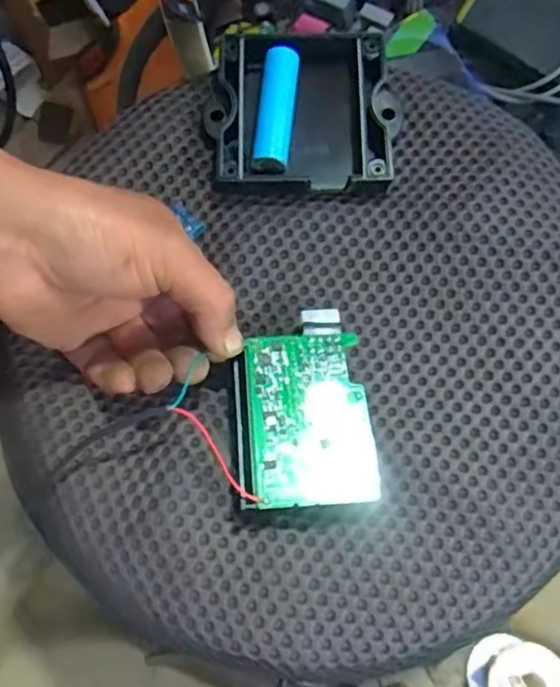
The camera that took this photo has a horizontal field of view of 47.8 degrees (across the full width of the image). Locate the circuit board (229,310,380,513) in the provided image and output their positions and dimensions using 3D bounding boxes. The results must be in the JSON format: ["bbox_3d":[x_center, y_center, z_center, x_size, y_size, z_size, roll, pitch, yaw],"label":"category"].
[{"bbox_3d":[0.009,0.027,0.281,0.058,0.011,0.088,-4,70,-2],"label":"circuit board"}]

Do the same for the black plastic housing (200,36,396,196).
[{"bbox_3d":[0.012,-0.123,0.335,0.098,0.023,0.087,4,70,1],"label":"black plastic housing"}]

